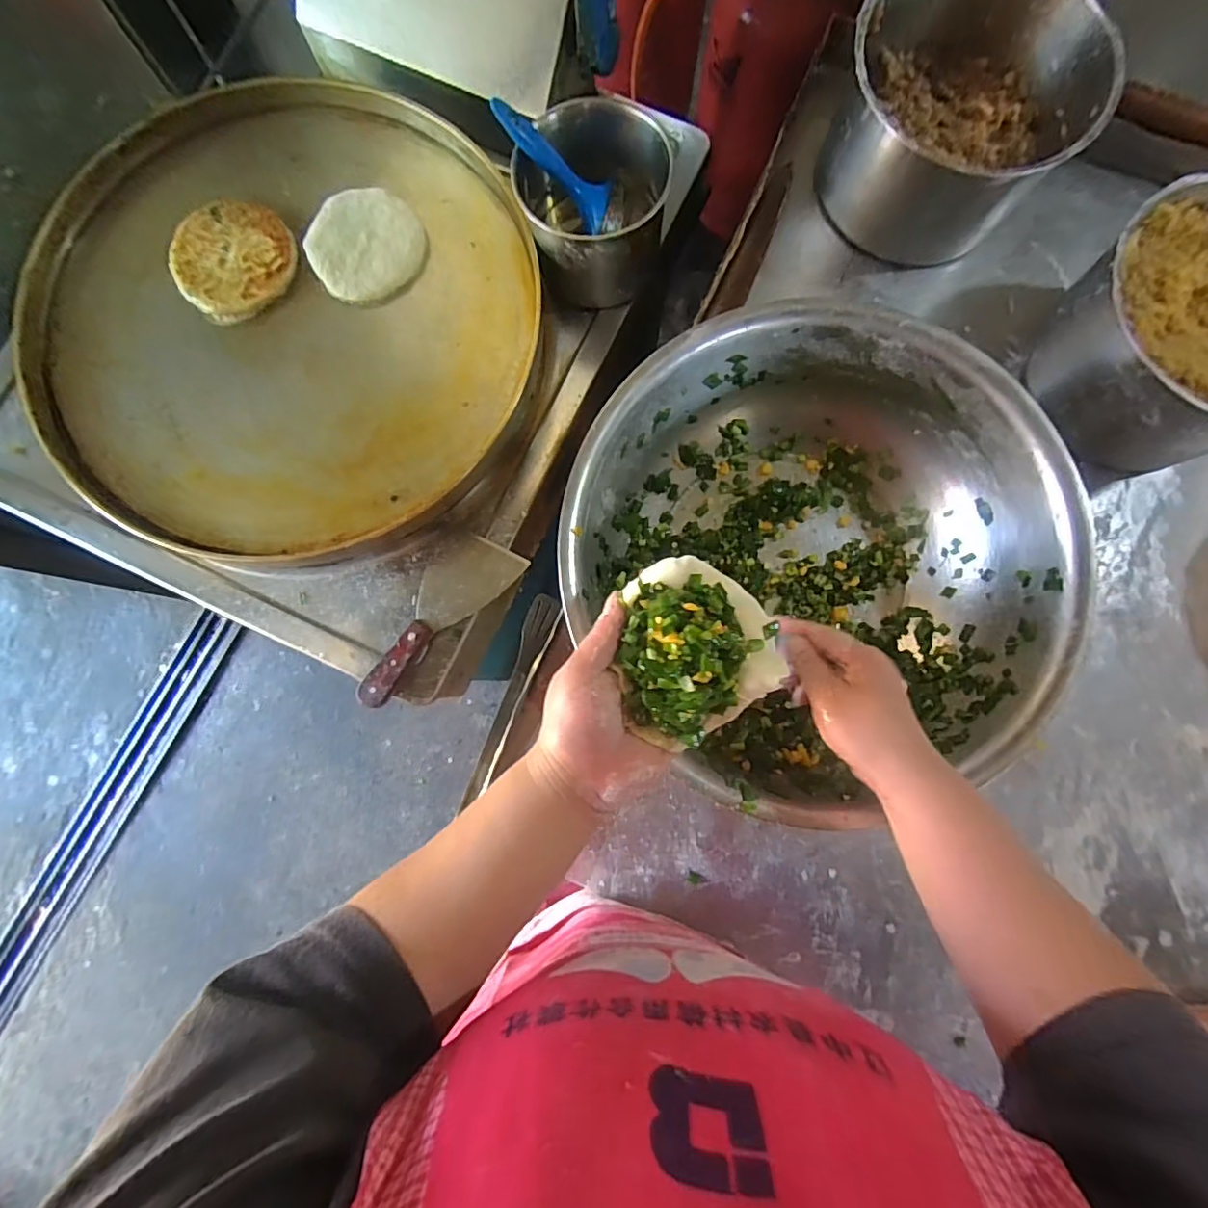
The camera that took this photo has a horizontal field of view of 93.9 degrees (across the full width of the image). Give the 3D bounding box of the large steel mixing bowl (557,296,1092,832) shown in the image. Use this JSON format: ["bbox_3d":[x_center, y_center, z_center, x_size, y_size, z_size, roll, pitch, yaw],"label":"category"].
[{"bbox_3d":[0.168,-0.039,0.468,0.355,0.116,0.371,0,83,0],"label":"large steel mixing bowl"}]

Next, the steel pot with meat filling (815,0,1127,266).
[{"bbox_3d":[0.315,-0.445,0.517,0.205,0.123,0.192,0,83,0],"label":"steel pot with meat filling"}]

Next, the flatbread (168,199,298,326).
[{"bbox_3d":[-0.394,-0.366,0.598,0.124,0.018,0.124,0,83,0],"label":"flatbread"}]

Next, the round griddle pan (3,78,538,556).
[{"bbox_3d":[-0.330,-0.309,0.607,0.510,0.058,0.527,0,83,0],"label":"round griddle pan"}]

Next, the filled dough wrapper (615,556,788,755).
[{"bbox_3d":[0.050,0.025,0.336,0.103,0.034,0.098,0,83,0],"label":"filled dough wrapper"}]

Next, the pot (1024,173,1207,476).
[{"bbox_3d":[0.502,-0.230,0.488,0.205,0.120,0.199,0,83,0],"label":"pot"}]

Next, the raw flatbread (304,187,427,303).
[{"bbox_3d":[-0.254,-0.384,0.601,0.116,0.019,0.114,-30,84,-4],"label":"raw flatbread"}]

